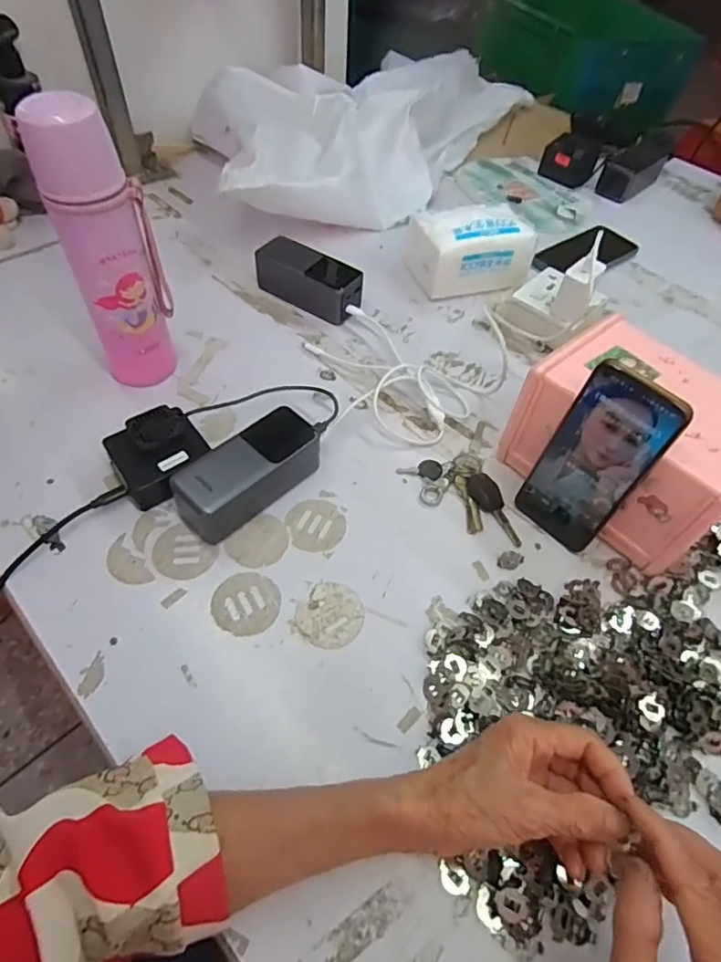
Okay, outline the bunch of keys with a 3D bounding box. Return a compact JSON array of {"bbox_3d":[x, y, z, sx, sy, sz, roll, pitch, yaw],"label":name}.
[{"bbox_3d":[0.101,0.009,0.509,0.125,0.017,0.064,32,57,20],"label":"bunch of keys"}]

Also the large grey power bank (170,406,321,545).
[{"bbox_3d":[-0.100,-0.010,0.484,0.057,0.053,0.136,39,60,23],"label":"large grey power bank"}]

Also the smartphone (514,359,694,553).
[{"bbox_3d":[0.192,-0.015,0.444,0.017,0.169,0.077,-27,58,-37],"label":"smartphone"}]

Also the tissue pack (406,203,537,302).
[{"bbox_3d":[0.143,-0.301,0.699,0.145,0.084,0.101,-9,54,-10],"label":"tissue pack"}]

